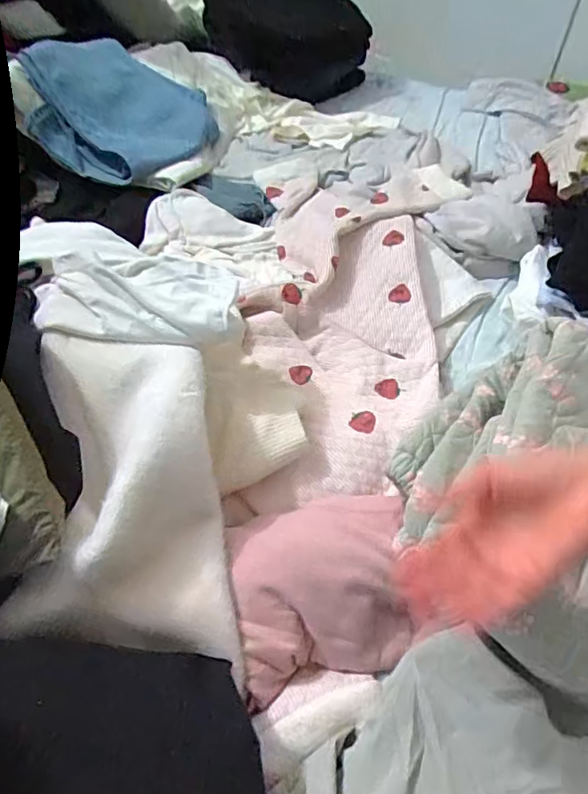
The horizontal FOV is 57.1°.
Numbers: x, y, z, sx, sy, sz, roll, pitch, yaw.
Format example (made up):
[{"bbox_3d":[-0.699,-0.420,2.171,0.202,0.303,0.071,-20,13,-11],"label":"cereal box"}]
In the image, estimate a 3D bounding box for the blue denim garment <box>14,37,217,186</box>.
[{"bbox_3d":[-0.275,-0.503,0.900,0.209,0.146,0.307,22,56,16],"label":"blue denim garment"}]

